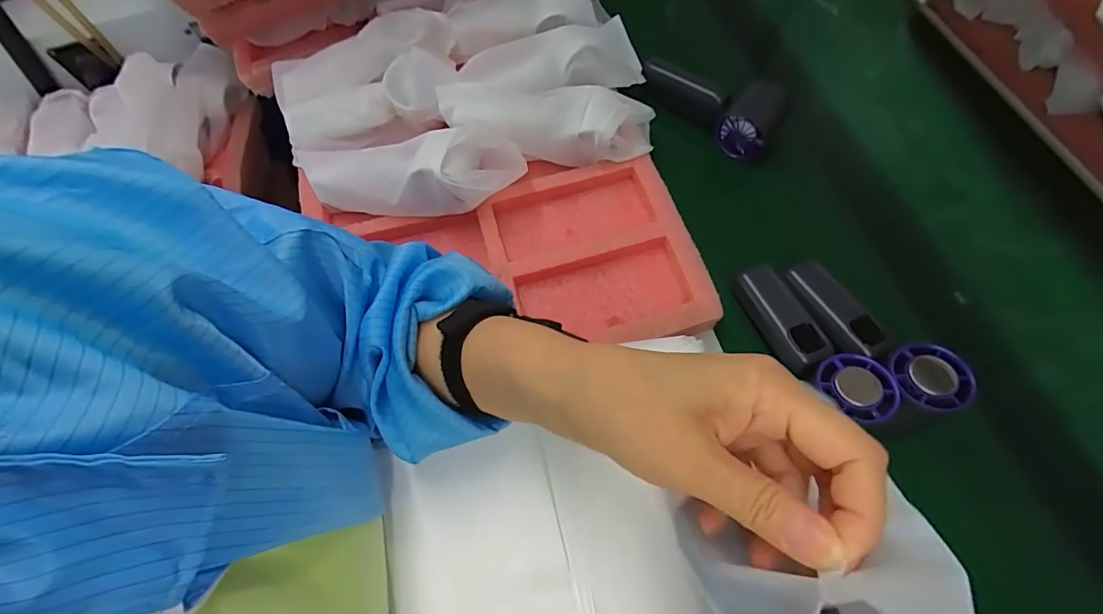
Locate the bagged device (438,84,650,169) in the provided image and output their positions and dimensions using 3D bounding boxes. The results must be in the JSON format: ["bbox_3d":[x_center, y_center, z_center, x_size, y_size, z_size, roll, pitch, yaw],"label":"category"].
[{"bbox_3d":[-0.004,-0.177,0.442,0.197,0.050,0.060,2,66,4],"label":"bagged device"}]

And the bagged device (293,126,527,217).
[{"bbox_3d":[-0.137,-0.124,0.420,0.215,0.050,0.063,2,66,4],"label":"bagged device"}]

